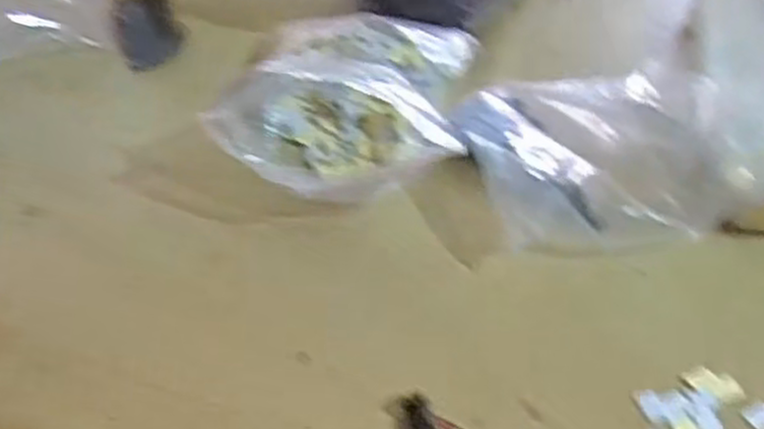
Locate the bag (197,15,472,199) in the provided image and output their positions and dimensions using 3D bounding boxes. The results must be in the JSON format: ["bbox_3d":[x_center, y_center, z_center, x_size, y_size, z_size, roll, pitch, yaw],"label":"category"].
[{"bbox_3d":[-0.017,-0.073,0.489,0.144,0.054,0.159,4,49,3],"label":"bag"}]

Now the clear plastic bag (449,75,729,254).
[{"bbox_3d":[0.116,-0.037,0.461,0.133,0.047,0.133,-7,49,-6],"label":"clear plastic bag"}]

